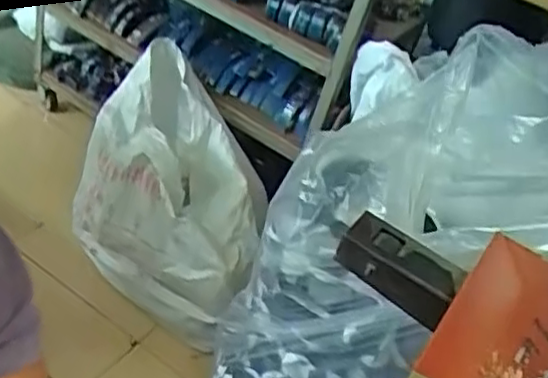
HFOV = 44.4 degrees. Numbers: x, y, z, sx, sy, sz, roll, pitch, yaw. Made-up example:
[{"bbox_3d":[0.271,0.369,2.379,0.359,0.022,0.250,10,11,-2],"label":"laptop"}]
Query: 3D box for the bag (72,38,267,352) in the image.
[{"bbox_3d":[-0.255,-0.006,1.741,0.467,0.631,0.418,10,33,29],"label":"bag"}]

